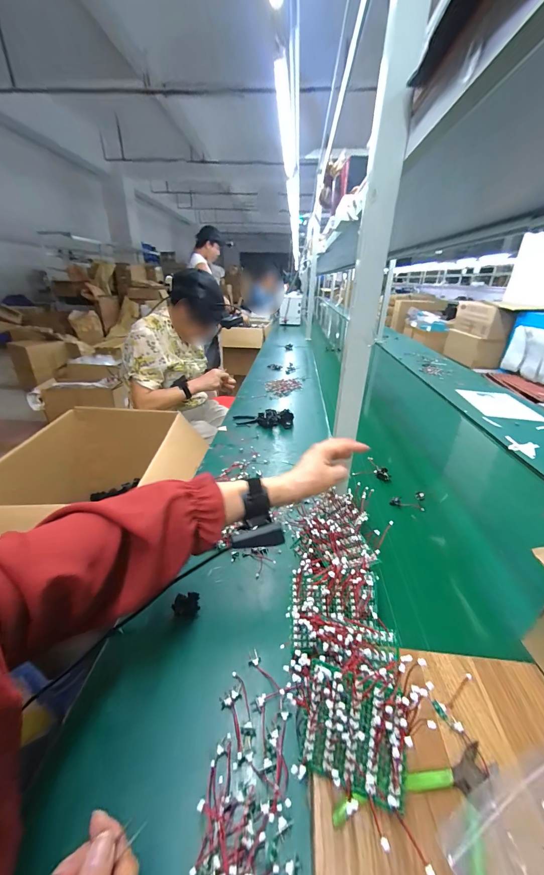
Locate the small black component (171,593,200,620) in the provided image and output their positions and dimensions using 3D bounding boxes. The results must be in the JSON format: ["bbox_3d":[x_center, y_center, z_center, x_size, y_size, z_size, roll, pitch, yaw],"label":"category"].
[{"bbox_3d":[-0.118,0.233,0.424,0.034,0.029,0.024,-4,28,-10],"label":"small black component"}]

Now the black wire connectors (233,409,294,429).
[{"bbox_3d":[-0.031,-0.065,0.980,0.198,0.042,0.077,6,28,9],"label":"black wire connectors"}]

